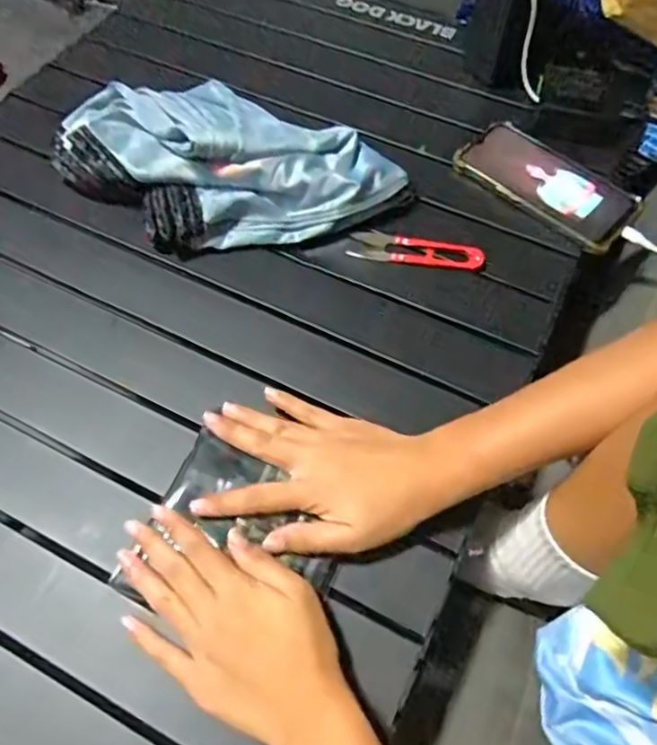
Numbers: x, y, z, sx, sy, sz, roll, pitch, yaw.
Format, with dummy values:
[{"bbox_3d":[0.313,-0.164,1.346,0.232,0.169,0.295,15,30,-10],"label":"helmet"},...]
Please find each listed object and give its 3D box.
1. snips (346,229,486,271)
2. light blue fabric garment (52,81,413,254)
[{"bbox_3d":[0.078,-0.108,0.537,0.115,0.013,0.031,12,60,6],"label":"snips"},{"bbox_3d":[-0.088,-0.194,0.552,0.307,0.067,0.168,-8,60,-6],"label":"light blue fabric garment"}]

